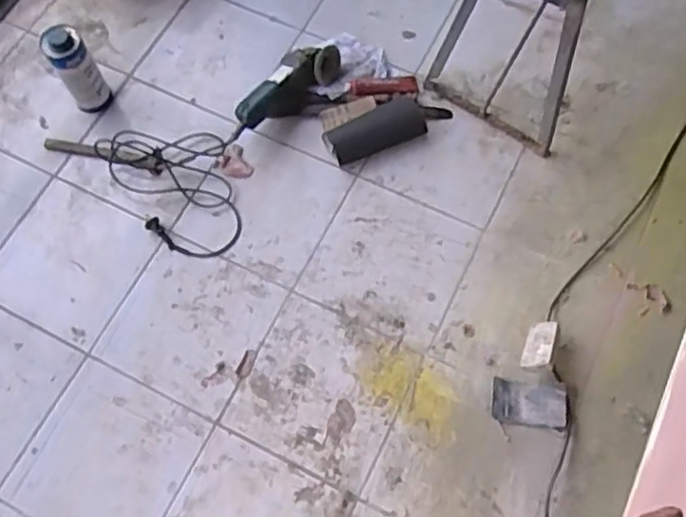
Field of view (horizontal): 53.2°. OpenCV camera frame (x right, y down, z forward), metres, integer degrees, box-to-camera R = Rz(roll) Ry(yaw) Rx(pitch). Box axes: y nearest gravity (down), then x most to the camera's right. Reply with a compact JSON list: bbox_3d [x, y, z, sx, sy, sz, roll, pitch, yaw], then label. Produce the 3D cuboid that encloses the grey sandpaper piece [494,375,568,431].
[{"bbox_3d":[0.357,0.277,1.308,0.136,0.012,0.082,6,68,5],"label":"grey sandpaper piece"}]

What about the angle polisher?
[{"bbox_3d":[-0.129,-0.396,1.558,0.273,0.069,0.096,-36,71,-13],"label":"angle polisher"}]

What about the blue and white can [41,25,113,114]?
[{"bbox_3d":[-0.580,-0.408,1.506,0.082,0.227,0.079,0,67,1],"label":"blue and white can"}]

